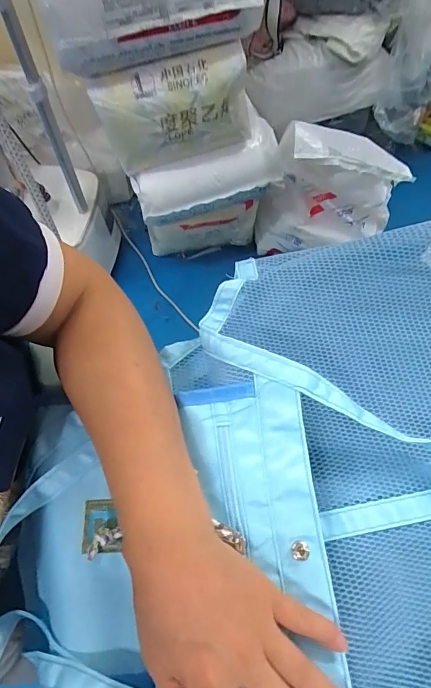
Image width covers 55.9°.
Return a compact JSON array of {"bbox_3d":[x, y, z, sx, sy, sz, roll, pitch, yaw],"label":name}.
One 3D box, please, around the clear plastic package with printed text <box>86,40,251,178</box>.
[{"bbox_3d":[-0.080,-0.456,0.822,0.309,0.210,0.043,-15,65,-8],"label":"clear plastic package with printed text"}]

